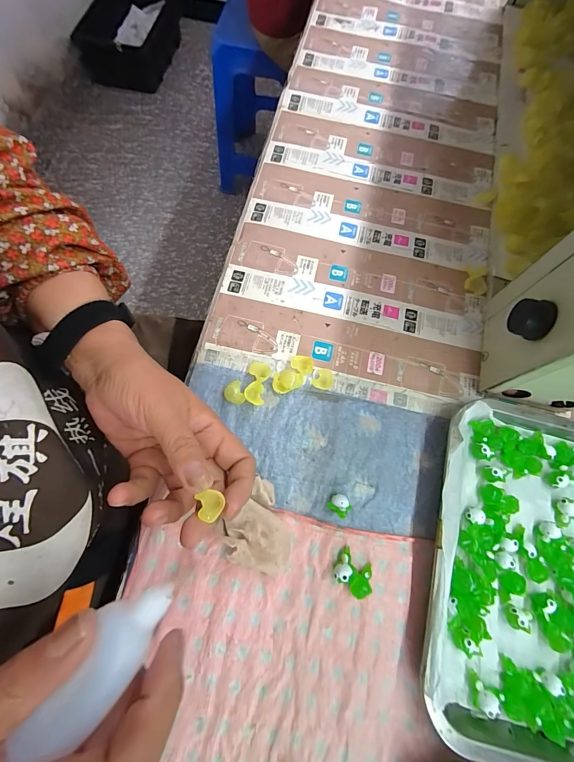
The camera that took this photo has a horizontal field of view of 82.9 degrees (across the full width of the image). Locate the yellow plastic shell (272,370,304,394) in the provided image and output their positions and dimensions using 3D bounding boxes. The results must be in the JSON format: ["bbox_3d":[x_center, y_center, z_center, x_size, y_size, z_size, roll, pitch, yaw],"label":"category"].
[{"bbox_3d":[0.001,0.000,0.313,0.030,0.010,0.020,-19,73,-7],"label":"yellow plastic shell"}]

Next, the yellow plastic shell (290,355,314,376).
[{"bbox_3d":[0.014,-0.015,0.320,0.021,0.007,0.018,13,72,4],"label":"yellow plastic shell"}]

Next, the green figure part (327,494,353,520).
[{"bbox_3d":[0.046,0.106,0.277,0.017,0.019,0.016,38,75,11],"label":"green figure part"}]

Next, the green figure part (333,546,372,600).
[{"bbox_3d":[0.055,0.157,0.263,0.032,0.016,0.026,34,75,10],"label":"green figure part"}]

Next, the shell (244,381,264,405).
[{"bbox_3d":[-0.031,0.013,0.307,0.017,0.011,0.023,-1,72,-1],"label":"shell"}]

